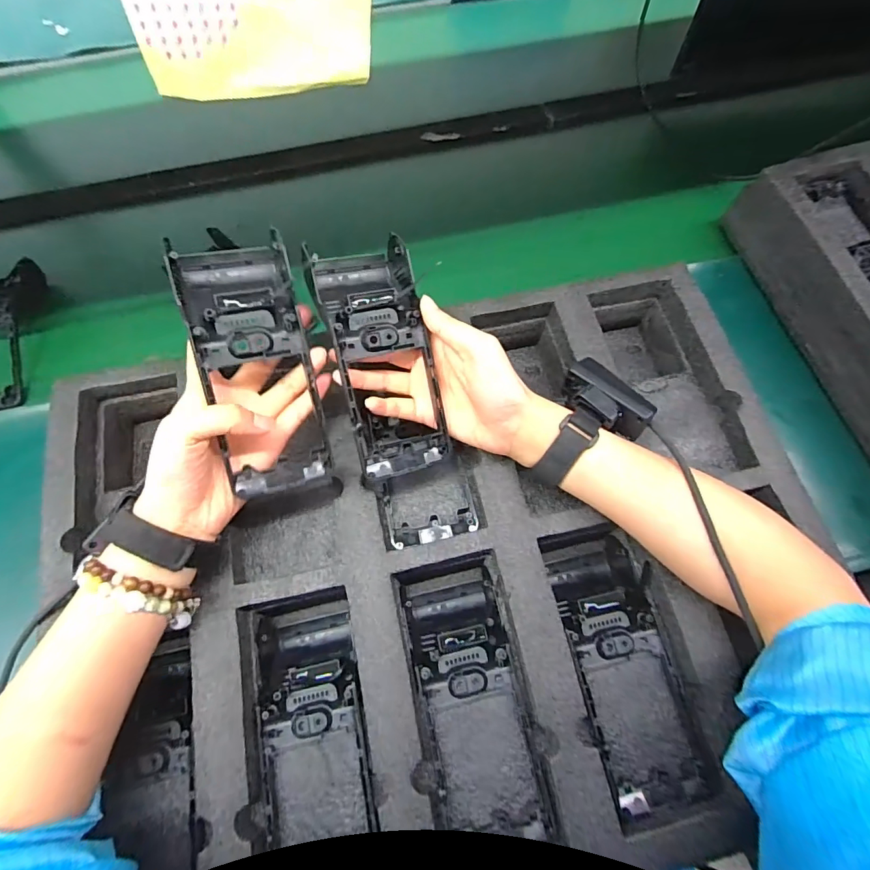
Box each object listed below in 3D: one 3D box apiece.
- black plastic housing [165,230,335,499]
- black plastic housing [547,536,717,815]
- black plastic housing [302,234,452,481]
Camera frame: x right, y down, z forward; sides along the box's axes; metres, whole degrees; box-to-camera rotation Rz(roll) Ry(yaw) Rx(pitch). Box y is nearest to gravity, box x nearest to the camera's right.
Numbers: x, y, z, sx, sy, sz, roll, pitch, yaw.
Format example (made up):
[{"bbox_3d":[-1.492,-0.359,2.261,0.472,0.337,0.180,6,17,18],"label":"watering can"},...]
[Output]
[{"bbox_3d":[-0.127,-0.054,0.327,0.075,0.054,0.189,-17,88,-6],"label":"black plastic housing"},{"bbox_3d":[0.144,0.175,0.357,0.073,0.052,0.187,-6,55,-2],"label":"black plastic housing"},{"bbox_3d":[-0.045,-0.060,0.353,0.079,0.049,0.181,-12,86,-4],"label":"black plastic housing"}]

